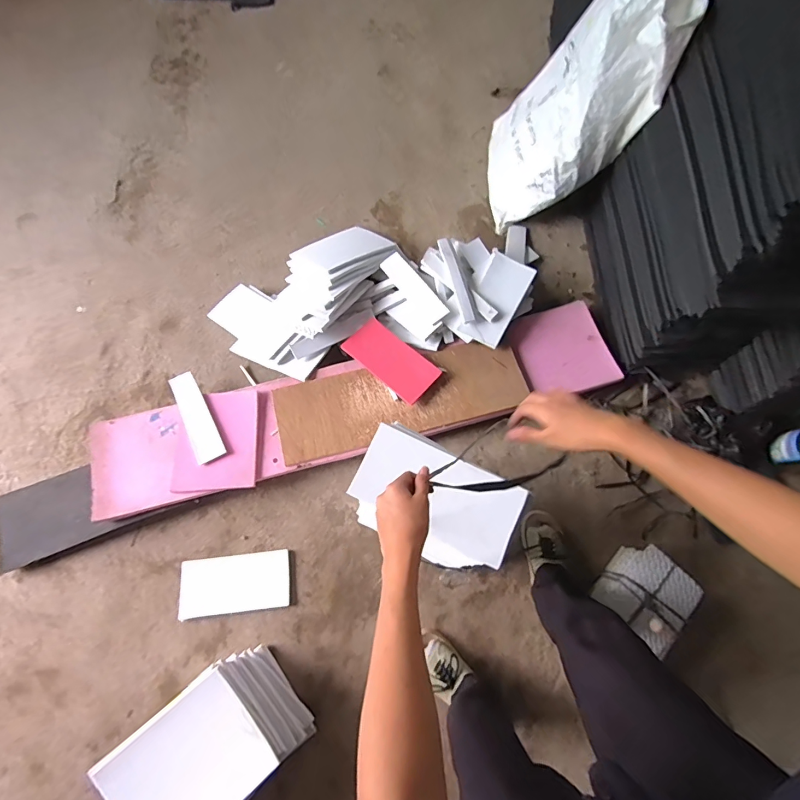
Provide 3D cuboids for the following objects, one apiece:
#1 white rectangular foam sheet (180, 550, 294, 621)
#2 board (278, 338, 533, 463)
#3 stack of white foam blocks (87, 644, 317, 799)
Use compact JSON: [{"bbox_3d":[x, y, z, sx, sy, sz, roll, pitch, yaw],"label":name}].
[{"bbox_3d":[-0.417,0.467,1.089,0.269,0.019,0.138,-7,71,-1],"label":"white rectangular foam sheet"},{"bbox_3d":[0.003,-0.011,1.196,0.682,0.021,0.215,-15,72,-5],"label":"board"},{"bbox_3d":[-0.384,0.721,0.897,0.311,0.199,0.242,-38,75,-11],"label":"stack of white foam blocks"}]

